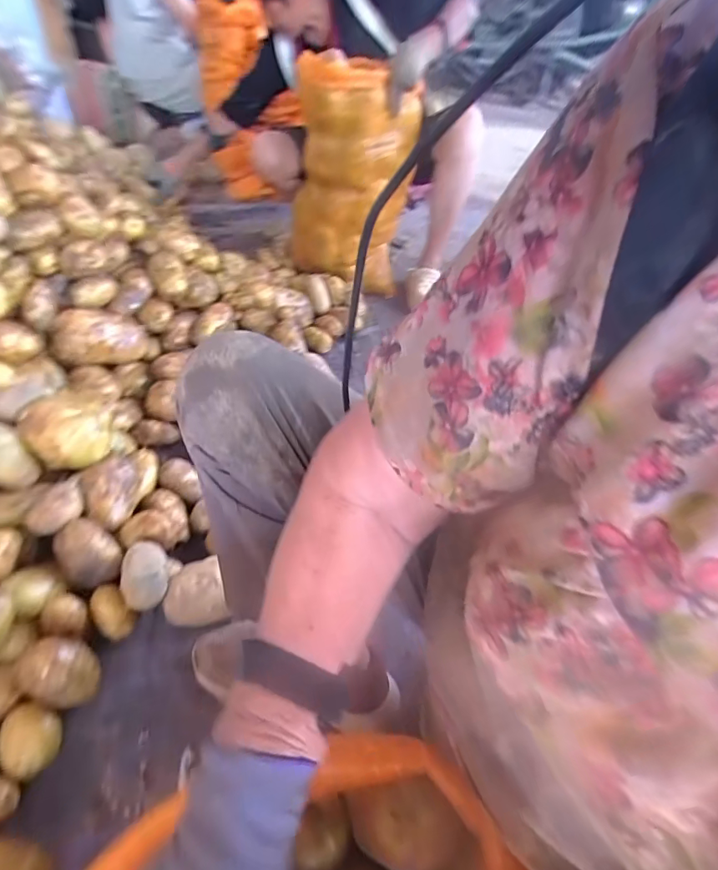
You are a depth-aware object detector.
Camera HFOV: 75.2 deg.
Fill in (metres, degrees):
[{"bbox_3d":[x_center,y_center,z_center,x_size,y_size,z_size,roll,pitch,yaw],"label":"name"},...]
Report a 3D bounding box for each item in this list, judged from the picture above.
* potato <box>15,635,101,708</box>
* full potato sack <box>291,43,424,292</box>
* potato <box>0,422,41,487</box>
[{"bbox_3d":[-0.345,0.273,0.537,0.061,0.080,0.068,28,45,22],"label":"potato"},{"bbox_3d":[-0.014,-0.647,1.225,0.310,0.522,0.202,4,41,-4],"label":"full potato sack"},{"bbox_3d":[-0.496,0.033,0.643,0.062,0.057,0.098,-39,103,-41],"label":"potato"}]

